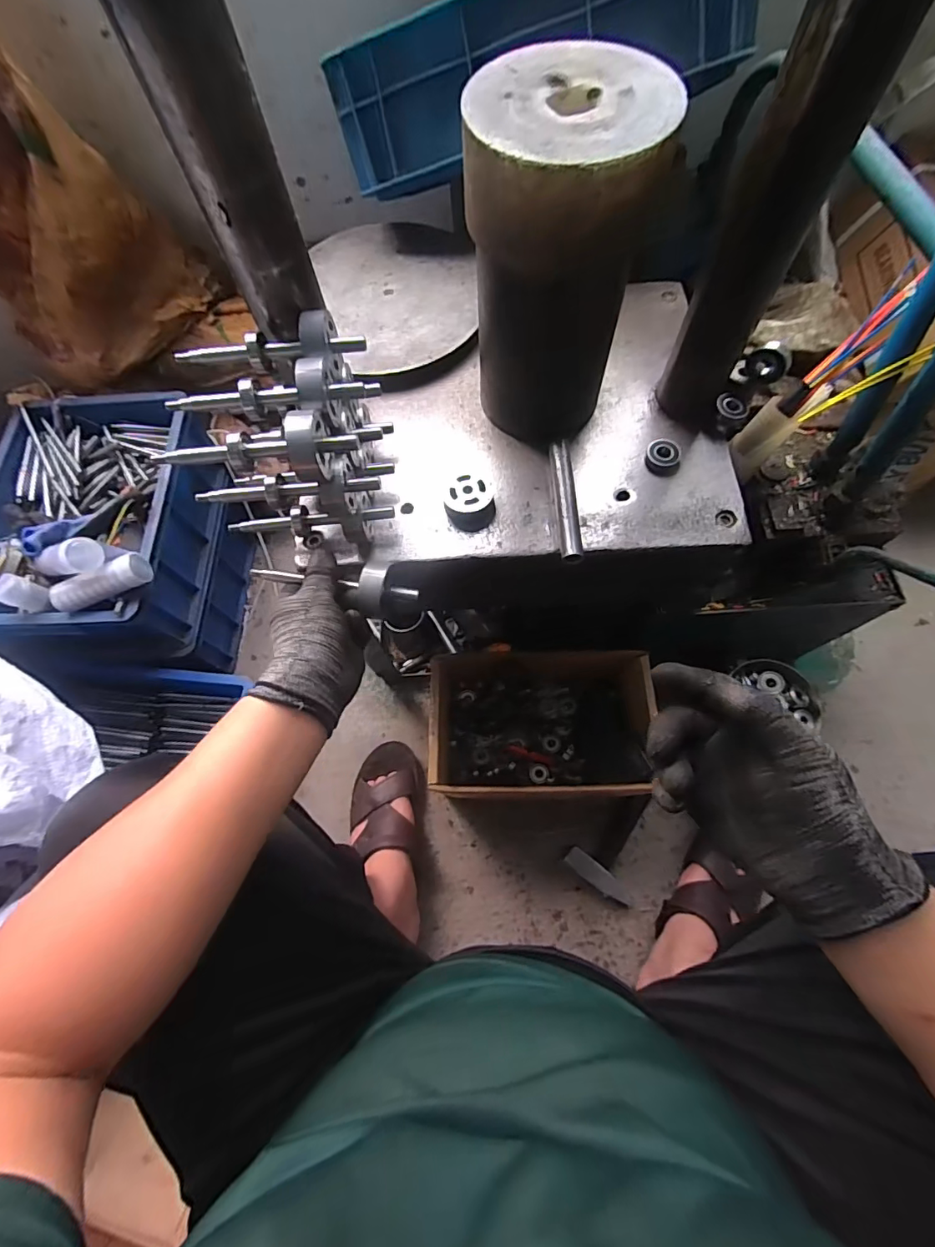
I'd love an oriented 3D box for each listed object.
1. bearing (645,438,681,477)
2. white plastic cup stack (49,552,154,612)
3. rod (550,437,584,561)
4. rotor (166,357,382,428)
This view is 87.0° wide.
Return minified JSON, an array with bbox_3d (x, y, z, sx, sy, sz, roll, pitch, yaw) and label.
[{"bbox_3d":[0.206,-0.174,0.517,0.036,0.016,0.034,-1,69,3],"label":"bearing"},{"bbox_3d":[-0.495,-0.056,0.659,0.127,0.041,0.040,-19,69,-5],"label":"white plastic cup stack"},{"bbox_3d":[0.099,-0.123,0.499,0.021,0.020,0.138,-3,69,2],"label":"rod"},{"bbox_3d":[-0.154,-0.188,0.402,0.156,0.047,0.052,7,69,6],"label":"rotor"}]

